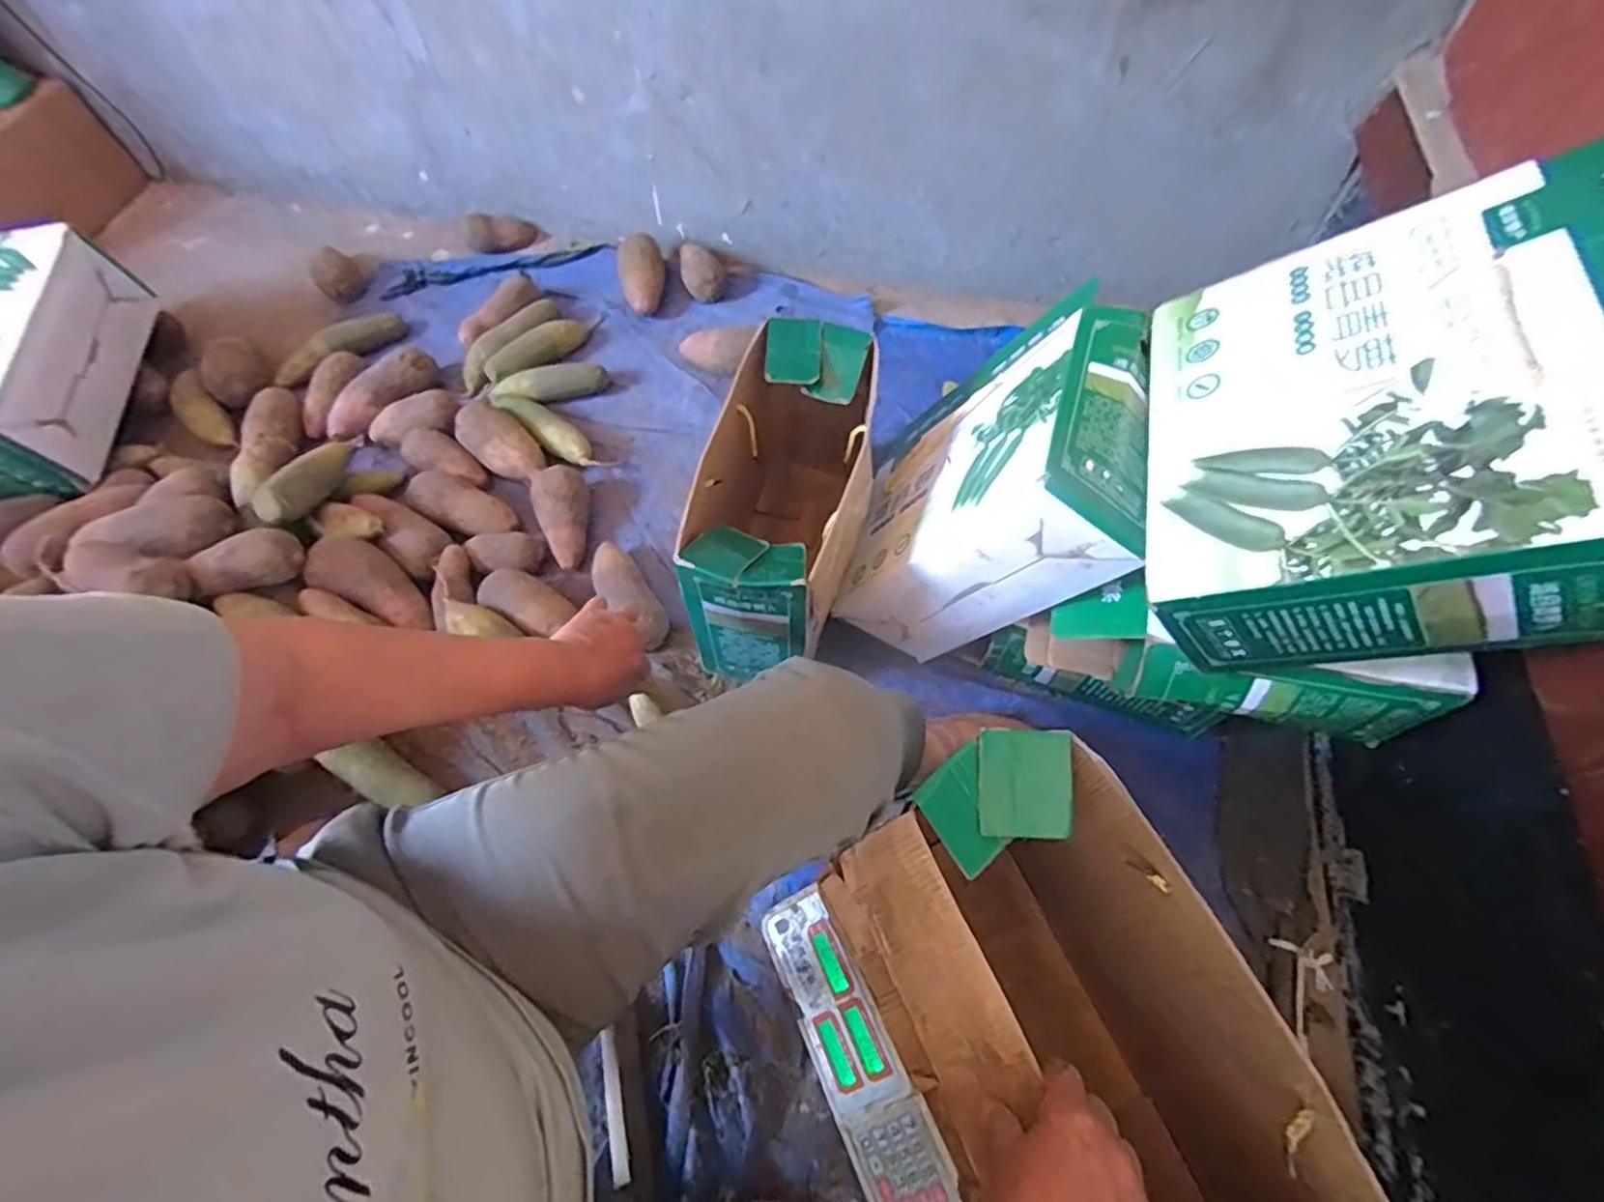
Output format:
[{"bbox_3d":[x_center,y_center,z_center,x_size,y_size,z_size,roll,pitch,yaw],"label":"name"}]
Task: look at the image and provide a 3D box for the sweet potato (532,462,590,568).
[{"bbox_3d":[-0.335,-0.120,0.963,0.067,0.055,0.150,-9,76,-5],"label":"sweet potato"}]

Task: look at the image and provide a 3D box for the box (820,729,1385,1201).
[{"bbox_3d":[0.185,0.321,0.494,0.208,0.263,0.374,-25,63,-14],"label":"box"}]

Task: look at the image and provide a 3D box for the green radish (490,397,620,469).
[{"bbox_3d":[-0.381,-0.258,1.056,0.209,0.043,0.063,37,66,19],"label":"green radish"}]

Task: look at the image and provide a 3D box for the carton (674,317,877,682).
[{"bbox_3d":[-0.013,-0.133,0.852,0.170,0.259,0.408,7,60,4],"label":"carton"}]

